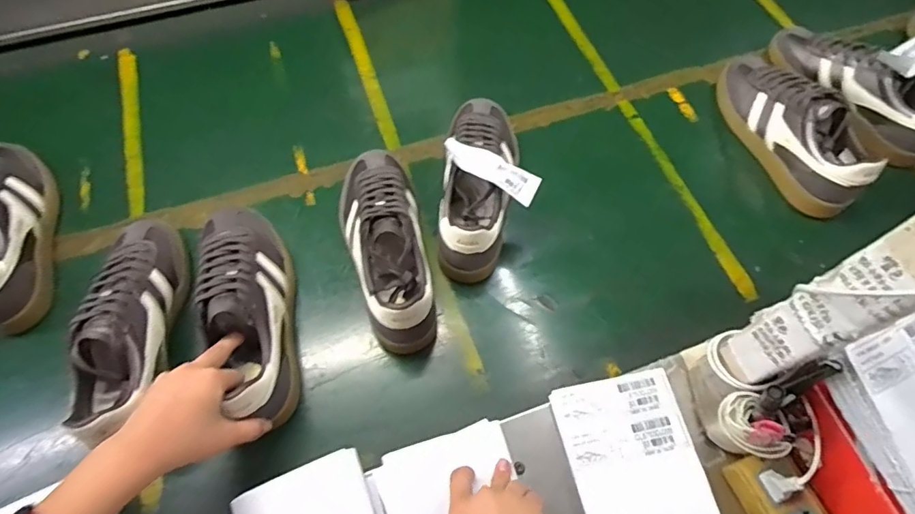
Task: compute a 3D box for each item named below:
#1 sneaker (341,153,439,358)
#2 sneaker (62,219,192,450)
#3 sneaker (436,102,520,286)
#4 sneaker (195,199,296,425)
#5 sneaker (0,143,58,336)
[{"bbox_3d":[-0.080,-0.020,0.593,0.092,0.099,0.250,-18,64,-10],"label":"sneaker"},{"bbox_3d":[-0.352,0.059,0.539,0.079,0.079,0.241,-4,62,-2],"label":"sneaker"},{"bbox_3d":[0.030,-0.103,0.641,0.091,0.096,0.257,5,62,2],"label":"sneaker"},{"bbox_3d":[-0.226,0.045,0.547,0.084,0.085,0.256,-18,61,-10],"label":"sneaker"},{"bbox_3d":[-0.549,-0.037,0.598,0.088,0.093,0.256,-18,64,-10],"label":"sneaker"}]

